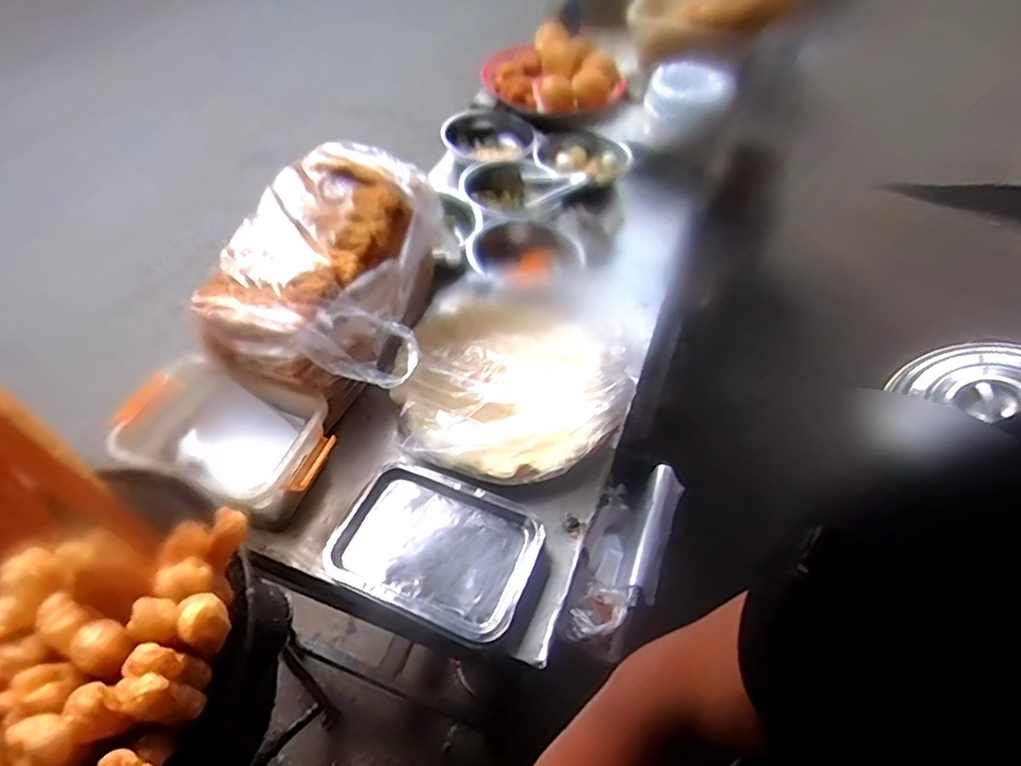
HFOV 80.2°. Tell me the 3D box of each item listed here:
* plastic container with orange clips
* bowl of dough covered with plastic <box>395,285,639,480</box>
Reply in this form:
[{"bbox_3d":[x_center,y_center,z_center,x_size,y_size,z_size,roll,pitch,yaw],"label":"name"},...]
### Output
[{"bbox_3d":[-0.390,0.074,0.828,0.300,0.091,0.181,18,51,14],"label":"plastic container with orange clips"},{"bbox_3d":[0.003,0.002,0.968,0.332,0.128,0.365,1,49,-1],"label":"bowl of dough covered with plastic"}]

